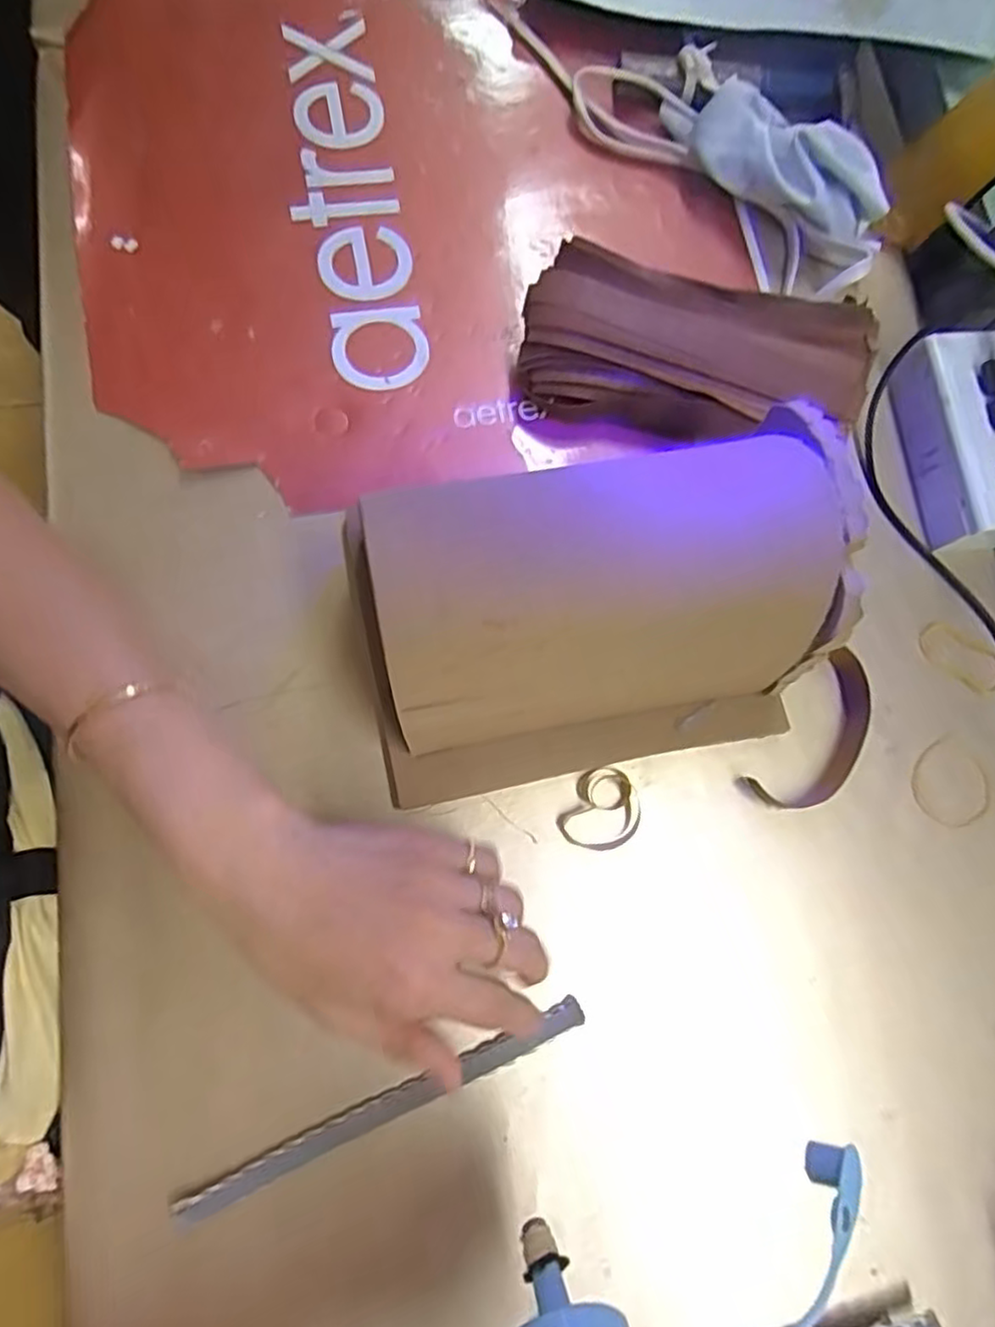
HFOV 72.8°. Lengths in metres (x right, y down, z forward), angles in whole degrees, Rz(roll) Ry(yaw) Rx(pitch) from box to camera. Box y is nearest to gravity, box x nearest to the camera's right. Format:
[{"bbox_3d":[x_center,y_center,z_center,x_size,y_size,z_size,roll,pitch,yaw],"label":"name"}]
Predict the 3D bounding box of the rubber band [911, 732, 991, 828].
[{"bbox_3d":[0.246,0.066,0.367,0.043,0.004,0.045,1,77,-5],"label":"rubber band"}]

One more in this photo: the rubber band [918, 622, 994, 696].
[{"bbox_3d":[0.265,-0.003,0.385,0.055,0.005,0.029,28,76,1],"label":"rubber band"}]

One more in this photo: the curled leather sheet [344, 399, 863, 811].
[{"bbox_3d":[0.044,-0.019,0.306,0.202,0.120,0.124,-10,79,-9],"label":"curled leather sheet"}]

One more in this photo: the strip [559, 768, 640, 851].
[{"bbox_3d":[0.054,0.075,0.344,0.035,0.005,0.042,30,76,2],"label":"strip"}]

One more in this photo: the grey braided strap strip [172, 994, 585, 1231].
[{"bbox_3d":[-0.048,0.200,0.305,0.189,0.006,0.012,-21,79,-11],"label":"grey braided strap strip"}]

